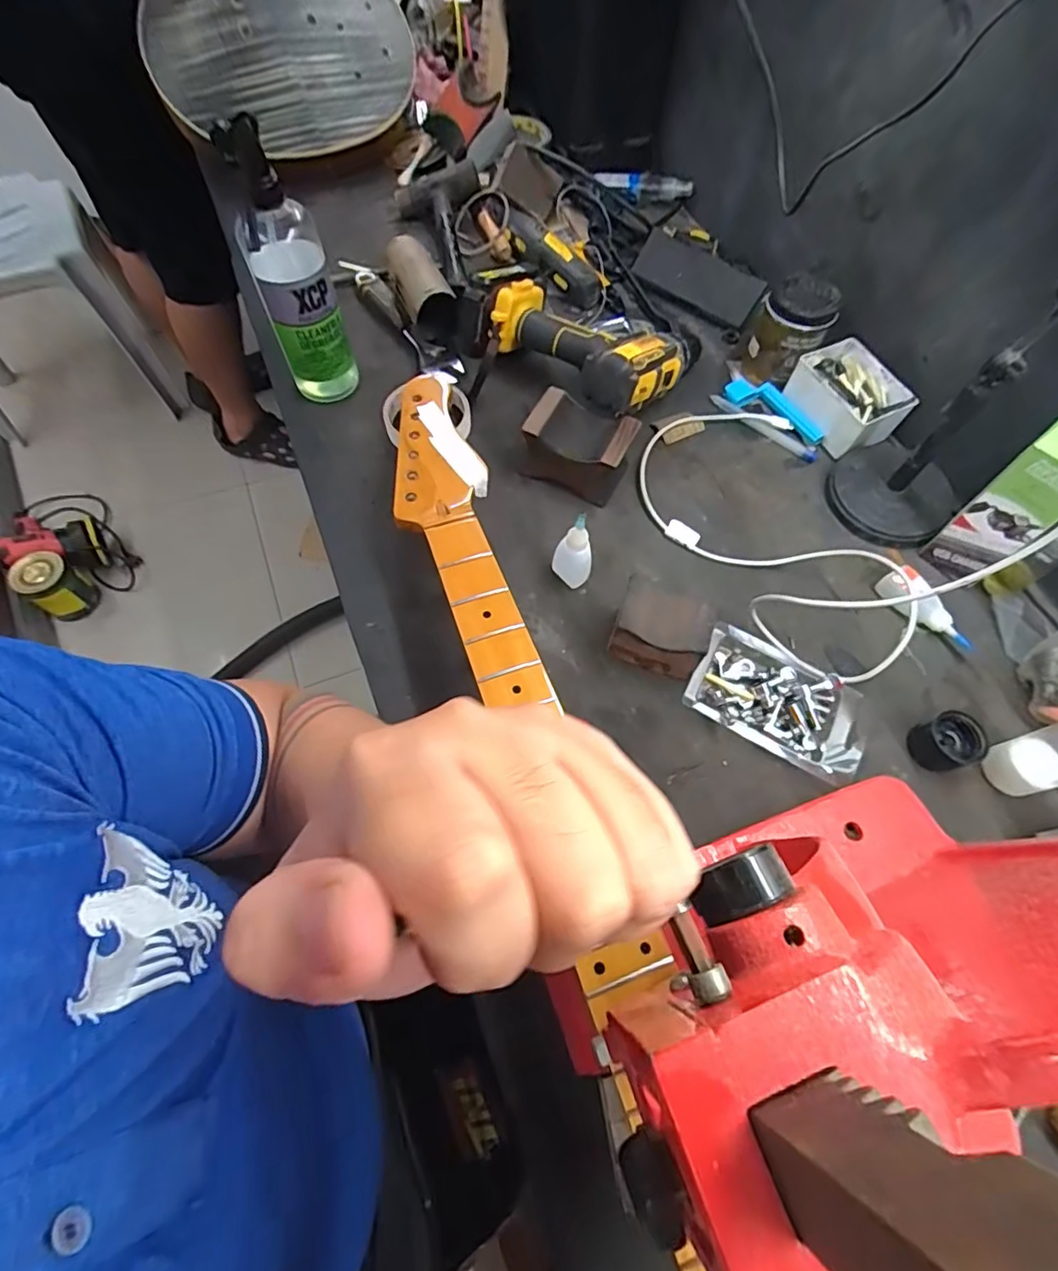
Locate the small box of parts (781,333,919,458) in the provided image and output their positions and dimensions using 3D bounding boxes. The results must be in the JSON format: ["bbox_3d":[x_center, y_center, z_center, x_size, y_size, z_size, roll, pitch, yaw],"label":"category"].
[{"bbox_3d":[0.327,-0.245,0.589,0.085,0.046,0.105,-24,67,-12],"label":"small box of parts"}]

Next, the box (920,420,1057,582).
[{"bbox_3d":[0.408,-0.113,0.470,0.059,0.156,0.054,-41,72,-19],"label":"box"}]

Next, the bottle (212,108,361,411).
[{"bbox_3d":[-0.208,-0.313,0.500,0.068,0.222,0.089,-19,66,-11],"label":"bottle"}]

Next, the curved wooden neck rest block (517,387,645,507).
[{"bbox_3d":[0.046,-0.178,0.539,0.095,0.059,0.063,21,66,8],"label":"curved wooden neck rest block"}]

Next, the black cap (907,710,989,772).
[{"bbox_3d":[0.326,0.083,0.444,0.033,0.036,0.038,-8,65,-5],"label":"black cap"}]

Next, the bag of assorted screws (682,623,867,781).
[{"bbox_3d":[0.202,0.053,0.459,0.137,0.021,0.080,28,67,11],"label":"bag of assorted screws"}]

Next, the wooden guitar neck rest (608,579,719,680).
[{"bbox_3d":[0.106,-0.005,0.463,0.075,0.057,0.052,21,65,8],"label":"wooden guitar neck rest"}]

